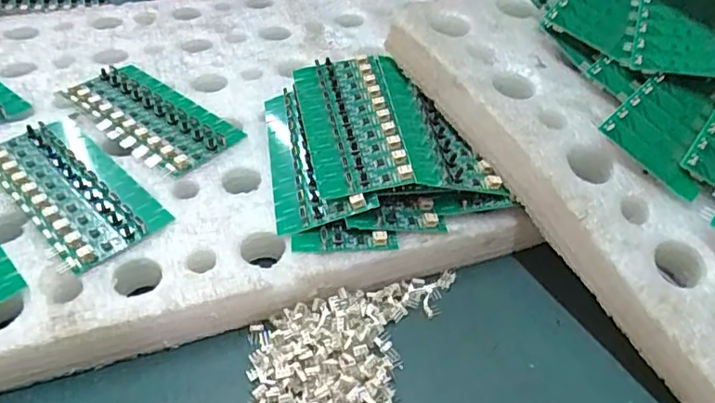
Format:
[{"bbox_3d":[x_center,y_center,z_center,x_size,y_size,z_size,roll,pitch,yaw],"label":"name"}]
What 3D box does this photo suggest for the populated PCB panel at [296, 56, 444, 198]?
[{"bbox_3d":[0.003,-0.056,0.382,0.077,0.009,0.135,-10,47,-4],"label":"populated PCB panel"}]

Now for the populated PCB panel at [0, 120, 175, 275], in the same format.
[{"bbox_3d":[-0.179,-0.011,0.354,0.064,0.009,0.137,-32,53,-31],"label":"populated PCB panel"}]

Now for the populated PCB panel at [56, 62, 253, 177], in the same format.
[{"bbox_3d":[-0.150,-0.064,0.411,0.132,0.008,0.067,31,51,27],"label":"populated PCB panel"}]

